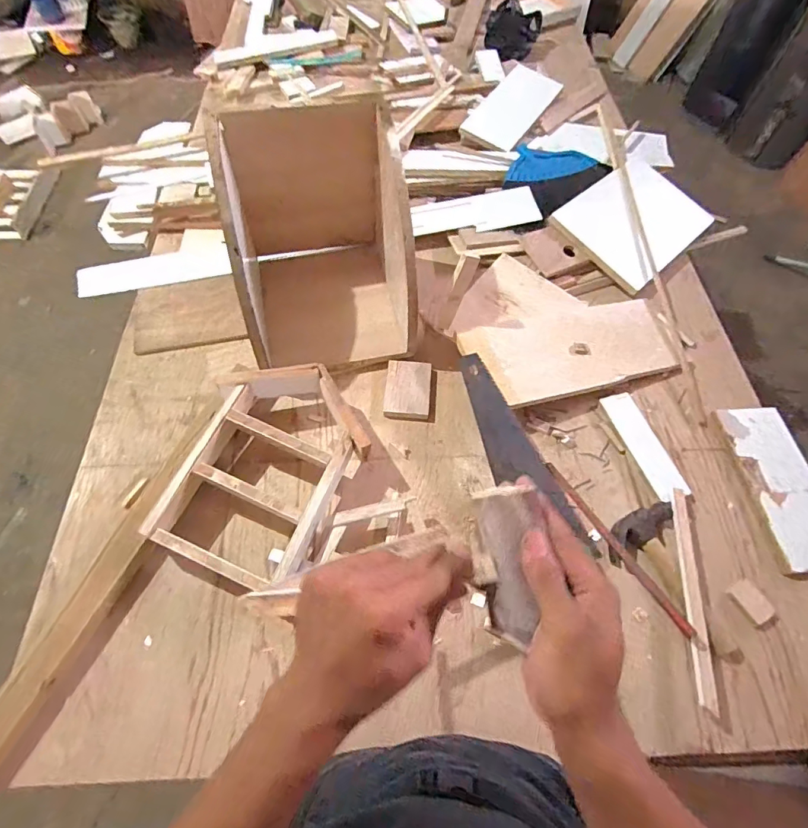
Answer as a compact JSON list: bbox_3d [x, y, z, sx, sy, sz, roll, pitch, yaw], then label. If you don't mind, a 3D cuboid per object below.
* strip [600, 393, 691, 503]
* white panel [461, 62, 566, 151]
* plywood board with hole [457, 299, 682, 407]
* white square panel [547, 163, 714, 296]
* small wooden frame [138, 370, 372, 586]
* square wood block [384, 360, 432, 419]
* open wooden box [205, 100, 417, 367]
[{"bbox_3d":[0.417,0.052,0.805,0.056,0.010,0.203,-18,59,-4],"label":"strip"},{"bbox_3d":[0.292,-0.832,1.258,0.159,0.015,0.297,30,73,13],"label":"white panel"},{"bbox_3d":[0.316,-0.122,0.869,0.407,0.021,0.170,-13,64,-12],"label":"plywood board with hole"},{"bbox_3d":[0.519,-0.439,1.057,0.359,0.021,0.254,-39,76,-22],"label":"white square panel"},{"bbox_3d":[-0.204,0.084,0.733,0.252,0.099,0.343,20,63,9],"label":"small wooden frame"},{"bbox_3d":[0.008,-0.045,0.855,0.081,0.011,0.119,4,62,1],"label":"square wood block"},{"bbox_3d":[-0.150,-0.319,0.834,0.289,0.315,0.380,-10,62,-7],"label":"open wooden box"}]

